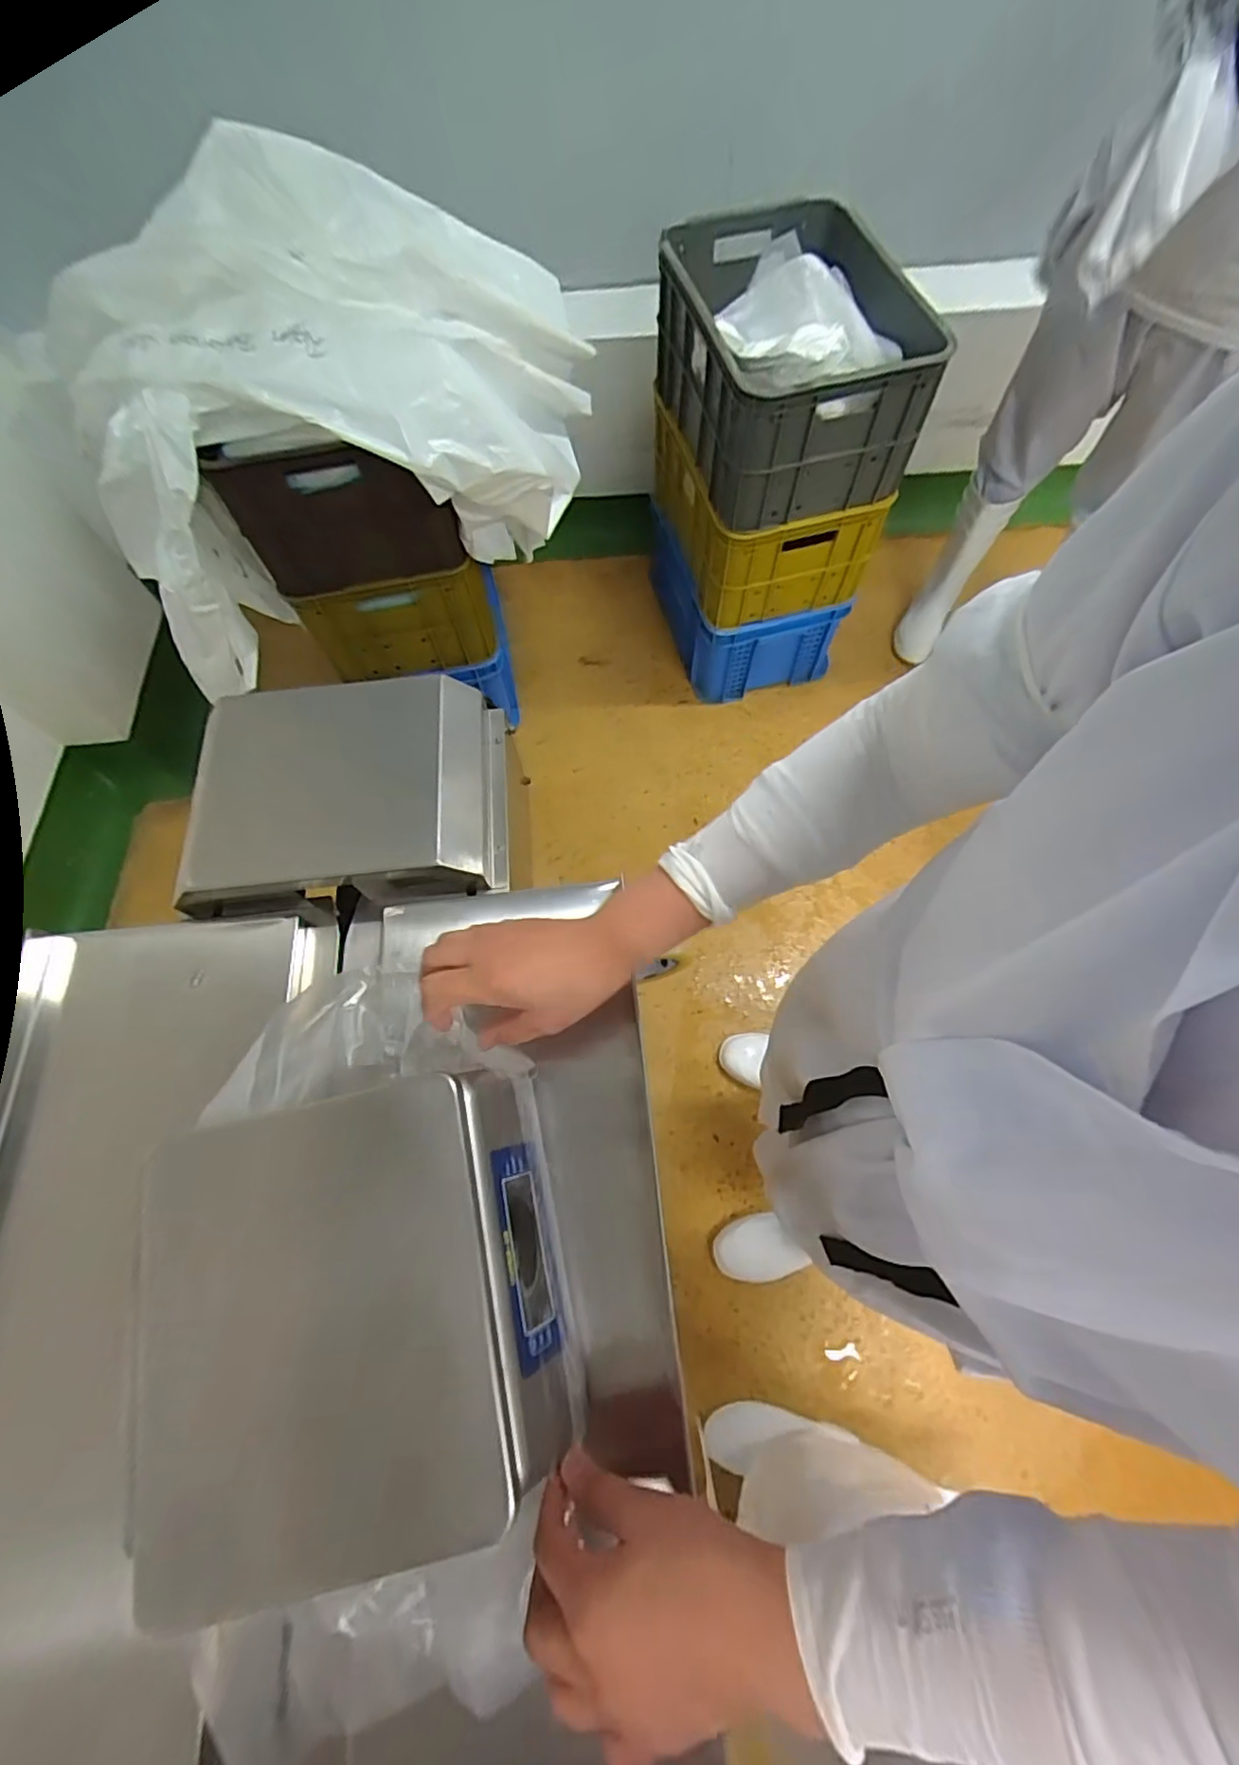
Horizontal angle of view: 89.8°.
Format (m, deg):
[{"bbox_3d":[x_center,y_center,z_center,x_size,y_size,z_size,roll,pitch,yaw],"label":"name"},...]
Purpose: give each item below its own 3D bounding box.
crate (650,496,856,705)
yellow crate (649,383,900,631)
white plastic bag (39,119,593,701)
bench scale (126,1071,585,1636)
[{"bbox_3d":[0.302,-0.685,1.545,0.357,0.251,0.370,-17,68,-5],"label":"crate"},{"bbox_3d":[0.293,-0.797,1.320,0.352,0.239,0.450,-17,68,-5],"label":"yellow crate"},{"bbox_3d":[-0.463,-0.774,1.054,0.845,0.530,0.508,-12,68,-3],"label":"white plastic bag"},{"bbox_3d":[-0.146,0.241,0.365,0.206,0.093,0.220,-14,68,-3],"label":"bench scale"}]

